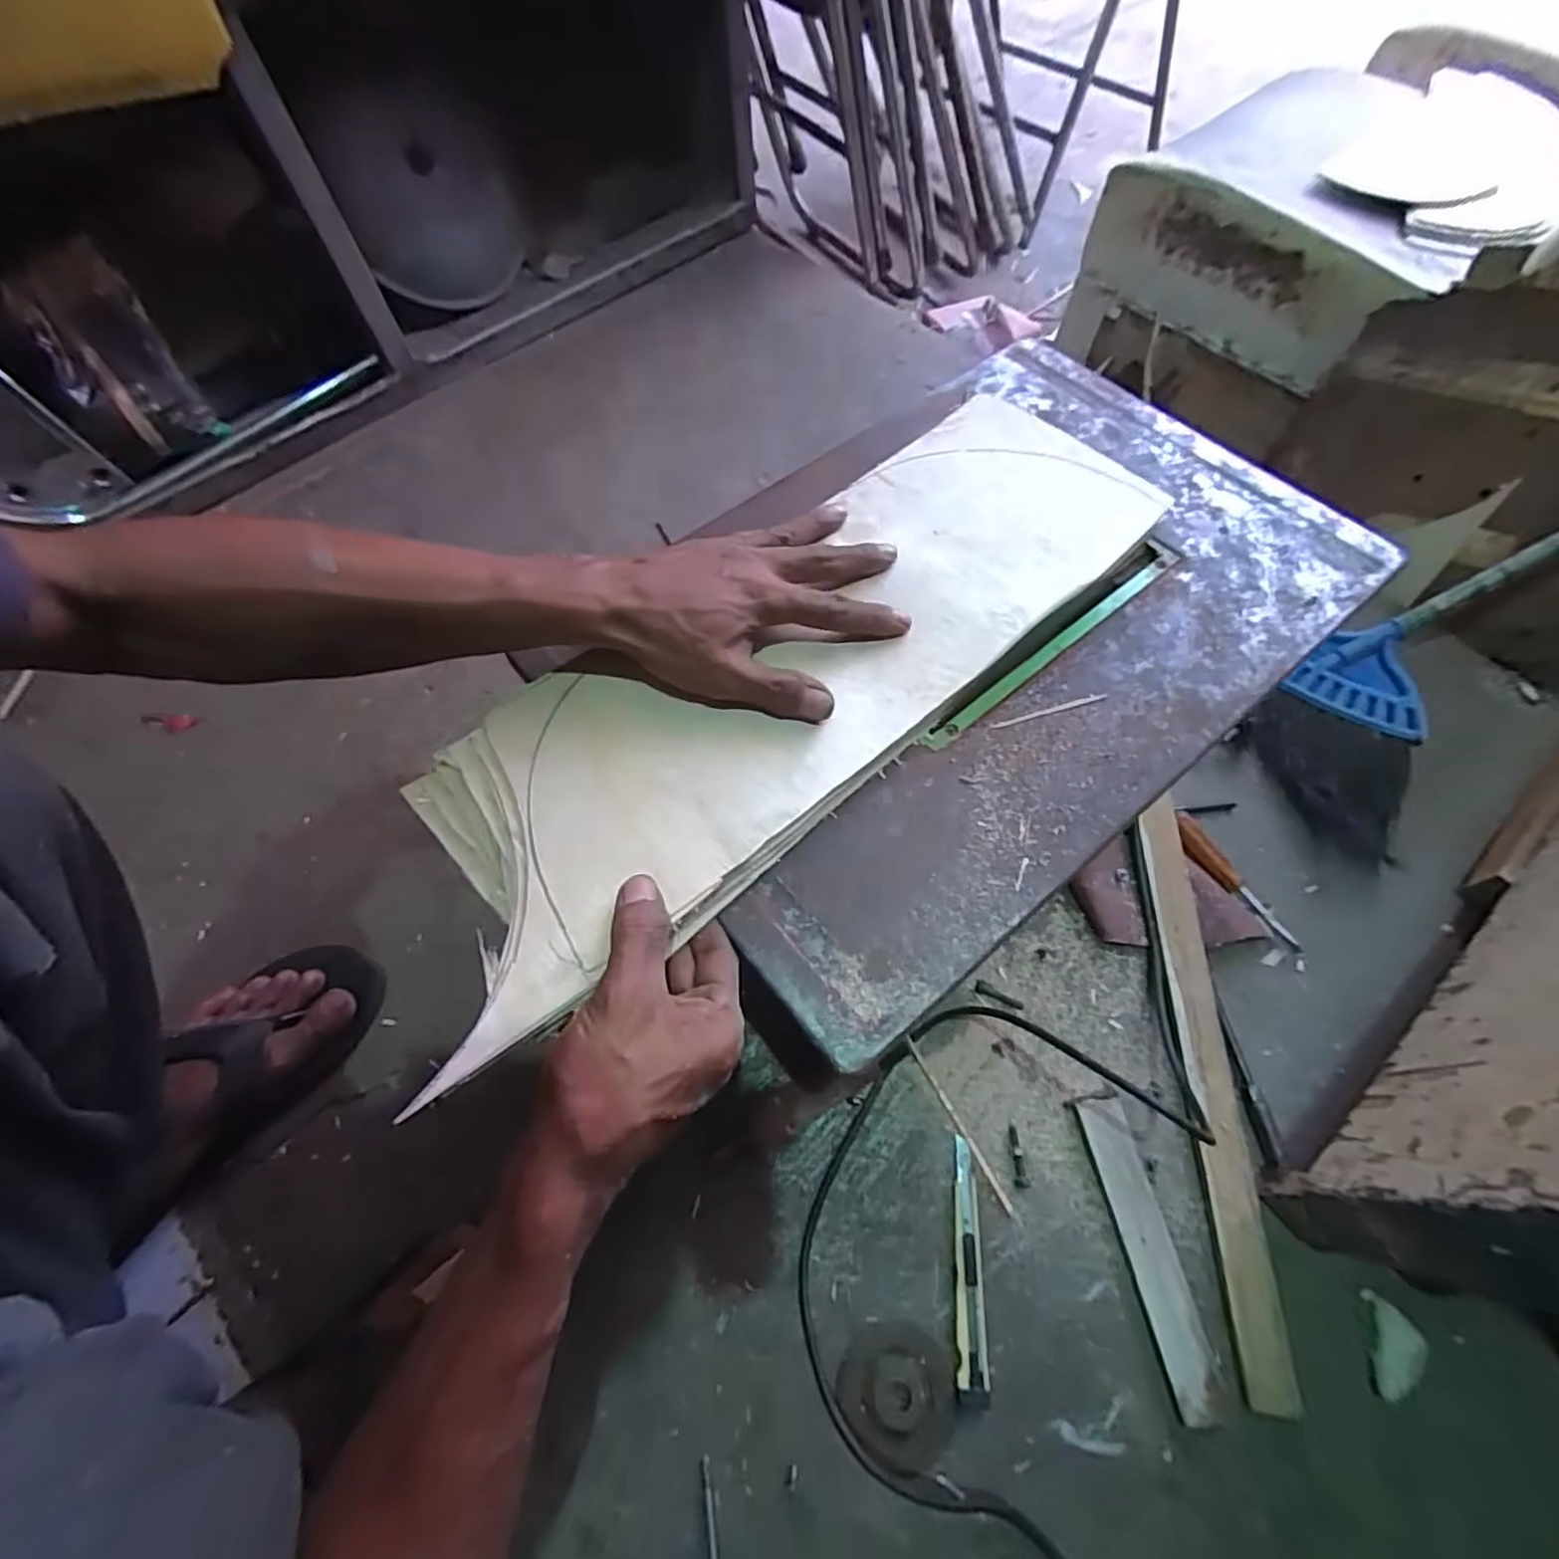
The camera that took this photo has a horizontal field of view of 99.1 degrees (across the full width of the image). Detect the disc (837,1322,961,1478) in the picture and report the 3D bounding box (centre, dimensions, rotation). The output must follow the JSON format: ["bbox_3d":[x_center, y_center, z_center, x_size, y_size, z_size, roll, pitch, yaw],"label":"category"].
[{"bbox_3d":[0.079,0.410,0.441,0.077,0.011,0.073,-1,61,3],"label":"disc"}]

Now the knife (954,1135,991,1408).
[{"bbox_3d":[0.134,0.345,0.474,0.019,0.009,0.154,2,61,5],"label":"knife"}]

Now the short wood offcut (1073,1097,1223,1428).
[{"bbox_3d":[0.262,0.331,0.471,0.035,0.013,0.187,-10,61,-2],"label":"short wood offcut"}]

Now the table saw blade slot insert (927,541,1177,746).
[{"bbox_3d":[0.174,-0.088,0.415,0.231,0.006,0.019,-37,70,-15],"label":"table saw blade slot insert"}]

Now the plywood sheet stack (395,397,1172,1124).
[{"bbox_3d":[0.010,-0.069,0.395,0.504,0.030,0.161,-39,66,-16],"label":"plywood sheet stack"}]

